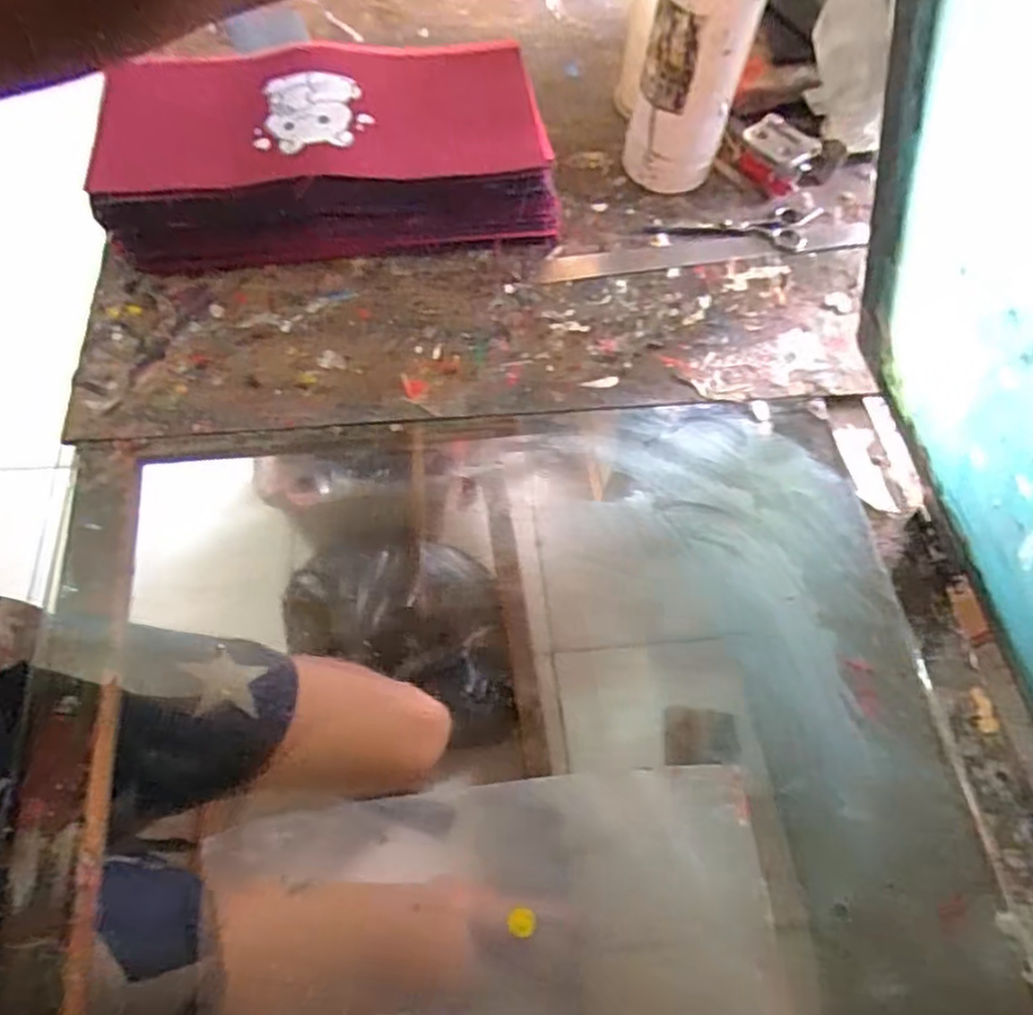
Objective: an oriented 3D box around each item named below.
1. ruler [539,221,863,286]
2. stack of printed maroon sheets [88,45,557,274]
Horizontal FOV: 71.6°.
[{"bbox_3d":[0.174,-0.233,0.651,0.311,0.006,0.032,-9,63,-7],"label":"ruler"},{"bbox_3d":[-0.161,-0.304,0.618,0.360,0.095,0.169,-9,63,-8],"label":"stack of printed maroon sheets"}]

